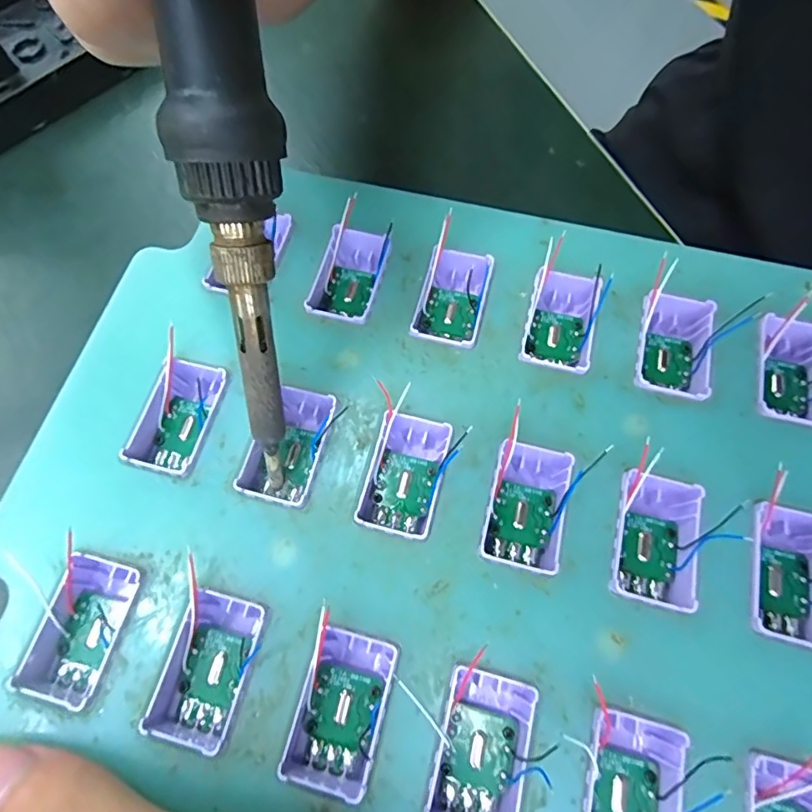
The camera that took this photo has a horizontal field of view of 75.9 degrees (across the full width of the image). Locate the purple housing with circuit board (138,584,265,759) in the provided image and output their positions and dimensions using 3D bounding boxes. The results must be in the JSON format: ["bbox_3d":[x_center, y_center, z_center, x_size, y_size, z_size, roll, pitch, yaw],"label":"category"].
[{"bbox_3d":[-0.046,0.061,0.123,0.018,0.010,0.032,16,69,5],"label":"purple housing with circuit board"}]

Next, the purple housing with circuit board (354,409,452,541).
[{"bbox_3d":[0.000,0.018,0.140,0.018,0.015,0.030,16,69,5],"label":"purple housing with circuit board"}]

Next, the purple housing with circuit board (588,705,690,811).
[{"bbox_3d":[0.047,0.083,0.111,0.018,0.014,0.032,15,68,5],"label":"purple housing with circuit board"}]

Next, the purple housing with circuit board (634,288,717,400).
[{"bbox_3d":[0.076,-0.017,0.150,0.019,0.011,0.034,15,68,5],"label":"purple housing with circuit board"}]

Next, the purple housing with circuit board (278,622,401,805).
[{"bbox_3d":[-0.015,0.069,0.119,0.018,0.011,0.031,15,68,5],"label":"purple housing with circuit board"}]

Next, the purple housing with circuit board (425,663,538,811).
[{"bbox_3d":[0.017,0.076,0.115,0.020,0.010,0.031,14,68,5],"label":"purple housing with circuit board"}]

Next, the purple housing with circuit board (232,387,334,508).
[{"bbox_3d":[-0.032,0.011,0.141,0.018,0.011,0.031,15,68,5],"label":"purple housing with circuit board"}]

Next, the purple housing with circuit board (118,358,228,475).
[{"bbox_3d":[-0.063,0.004,0.146,0.019,0.012,0.031,17,69,6],"label":"purple housing with circuit board"}]

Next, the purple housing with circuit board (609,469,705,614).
[{"bbox_3d":[0.062,0.032,0.131,0.019,0.013,0.034,14,68,4],"label":"purple housing with circuit board"}]

